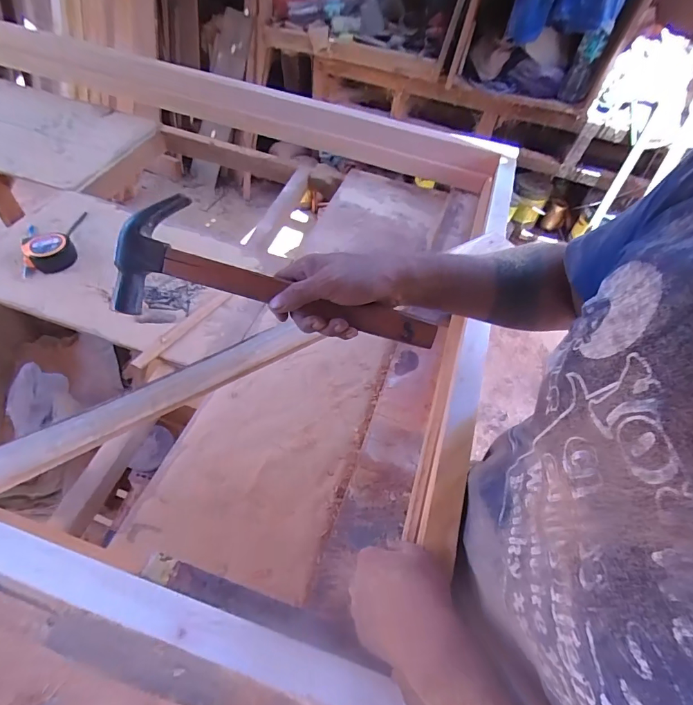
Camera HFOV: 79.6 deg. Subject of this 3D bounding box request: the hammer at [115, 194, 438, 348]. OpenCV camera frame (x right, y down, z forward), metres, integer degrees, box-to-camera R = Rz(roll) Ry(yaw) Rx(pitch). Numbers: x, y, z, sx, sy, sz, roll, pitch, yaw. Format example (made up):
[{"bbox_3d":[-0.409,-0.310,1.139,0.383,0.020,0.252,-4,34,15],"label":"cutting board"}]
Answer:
[{"bbox_3d":[-0.064,-0.080,0.405,0.309,0.027,0.114,7,94,-2],"label":"hammer"}]

